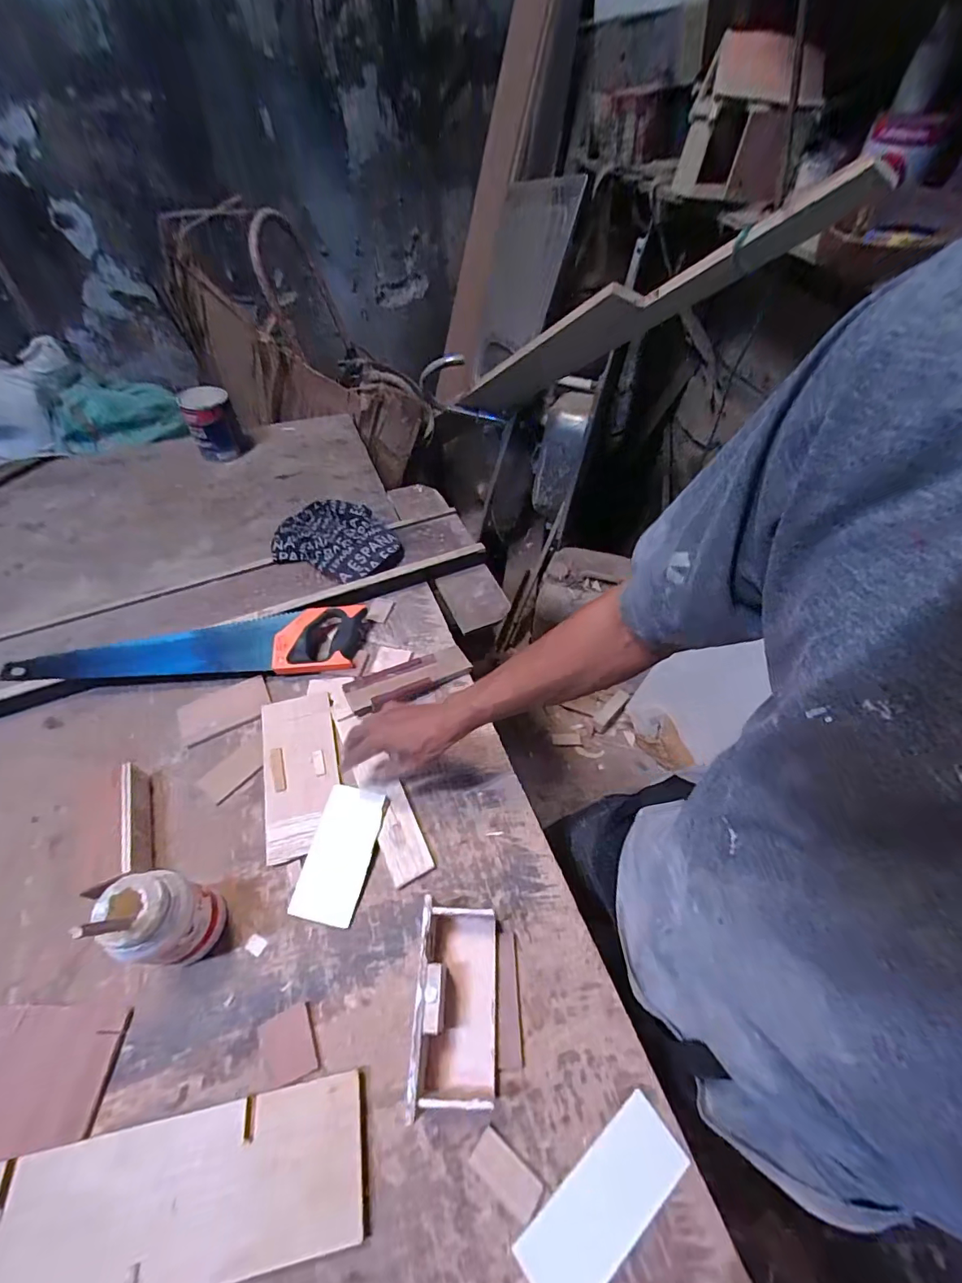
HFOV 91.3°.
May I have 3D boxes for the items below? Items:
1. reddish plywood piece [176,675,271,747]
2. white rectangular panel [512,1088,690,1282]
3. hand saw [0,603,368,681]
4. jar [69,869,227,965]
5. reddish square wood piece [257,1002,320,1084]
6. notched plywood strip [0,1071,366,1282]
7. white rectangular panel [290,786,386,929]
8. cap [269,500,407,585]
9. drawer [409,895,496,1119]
[{"bbox_3d":[-0.398,0.104,0.732,0.128,0.008,0.072,-25,56,-19],"label":"reddish plywood piece"},{"bbox_3d":[0.111,0.505,0.424,0.163,0.005,0.064,-31,58,-22],"label":"white rectangular panel"},{"bbox_3d":[-0.459,0.015,0.755,0.535,0.031,0.116,-7,52,-6],"label":"hand saw"},{"bbox_3d":[-0.332,0.295,0.499,0.069,0.142,0.081,14,53,11],"label":"jar"},{"bbox_3d":[-0.198,0.415,0.484,0.050,0.004,0.058,-19,54,-15],"label":"reddish square wood piece"},{"bbox_3d":[-0.311,0.500,0.410,0.403,0.011,0.111,-9,54,-7],"label":"notched plywood strip"},{"bbox_3d":[-0.178,0.264,0.595,0.077,0.008,0.152,10,62,7],"label":"white rectangular panel"},{"bbox_3d":[-0.276,-0.199,0.918,0.261,0.047,0.165,15,53,12],"label":"cap"},{"bbox_3d":[-0.024,0.366,0.485,0.077,0.076,0.160,0,52,1],"label":"drawer"}]

